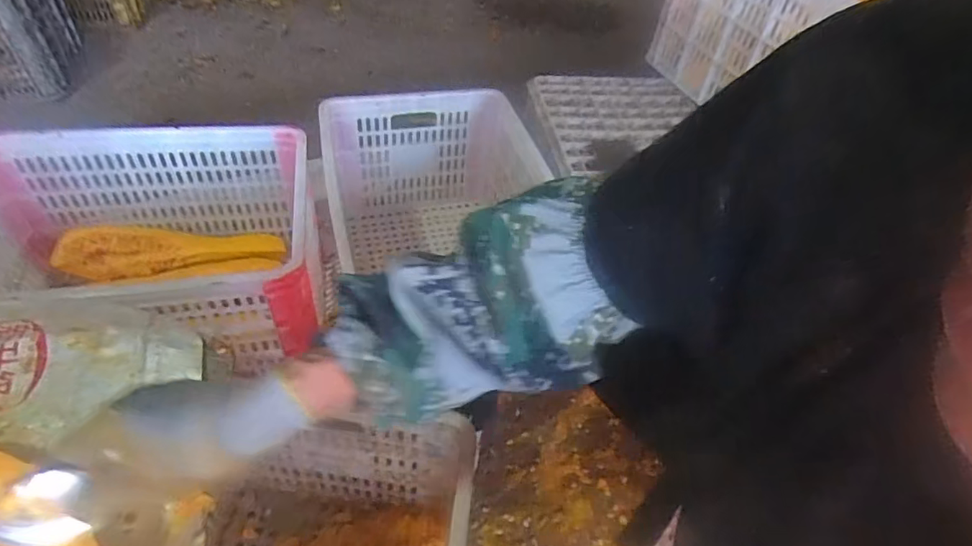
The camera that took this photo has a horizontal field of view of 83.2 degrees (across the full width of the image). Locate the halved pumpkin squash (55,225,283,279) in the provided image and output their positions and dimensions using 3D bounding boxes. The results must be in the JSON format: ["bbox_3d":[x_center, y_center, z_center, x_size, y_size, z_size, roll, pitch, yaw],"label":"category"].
[{"bbox_3d":[-0.563,-0.036,1.002,0.365,0.065,0.099,-4,47,-27],"label":"halved pumpkin squash"}]

